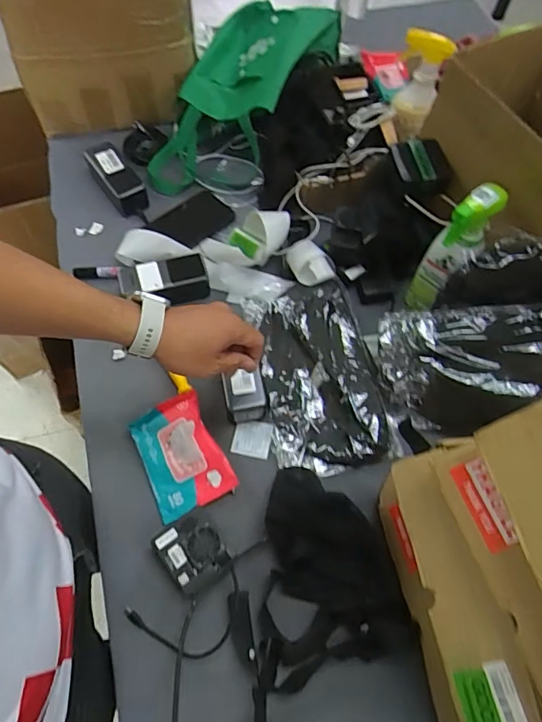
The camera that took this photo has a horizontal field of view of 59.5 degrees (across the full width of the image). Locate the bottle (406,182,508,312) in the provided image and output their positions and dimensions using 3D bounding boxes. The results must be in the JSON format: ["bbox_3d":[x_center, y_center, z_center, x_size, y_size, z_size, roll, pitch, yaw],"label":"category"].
[{"bbox_3d":[0.241,-0.139,0.645,0.062,0.205,0.080,29,65,12],"label":"bottle"}]

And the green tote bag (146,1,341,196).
[{"bbox_3d":[-0.059,-0.493,0.847,0.221,0.111,0.475,35,80,15],"label":"green tote bag"}]

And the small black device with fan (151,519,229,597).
[{"bbox_3d":[-0.091,0.221,0.550,0.064,0.034,0.075,-34,69,-18],"label":"small black device with fan"}]

